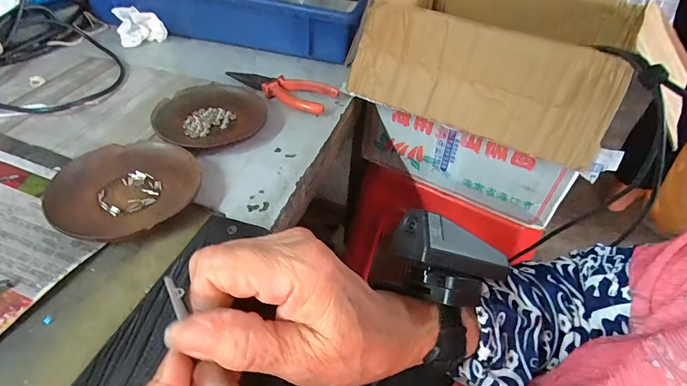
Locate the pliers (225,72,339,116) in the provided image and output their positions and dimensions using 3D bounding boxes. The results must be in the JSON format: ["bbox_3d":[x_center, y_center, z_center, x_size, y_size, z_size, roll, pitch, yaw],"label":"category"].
[{"bbox_3d":[-0.079,-0.127,0.461,0.138,0.017,0.047,20,46,16],"label":"pliers"}]

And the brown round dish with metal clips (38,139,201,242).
[{"bbox_3d":[-0.179,-0.002,0.320,0.111,0.017,0.110,2,44,-2],"label":"brown round dish with metal clips"}]

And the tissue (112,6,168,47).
[{"bbox_3d":[-0.286,-0.235,0.540,0.061,0.042,0.057,-17,48,-21],"label":"tissue"}]

